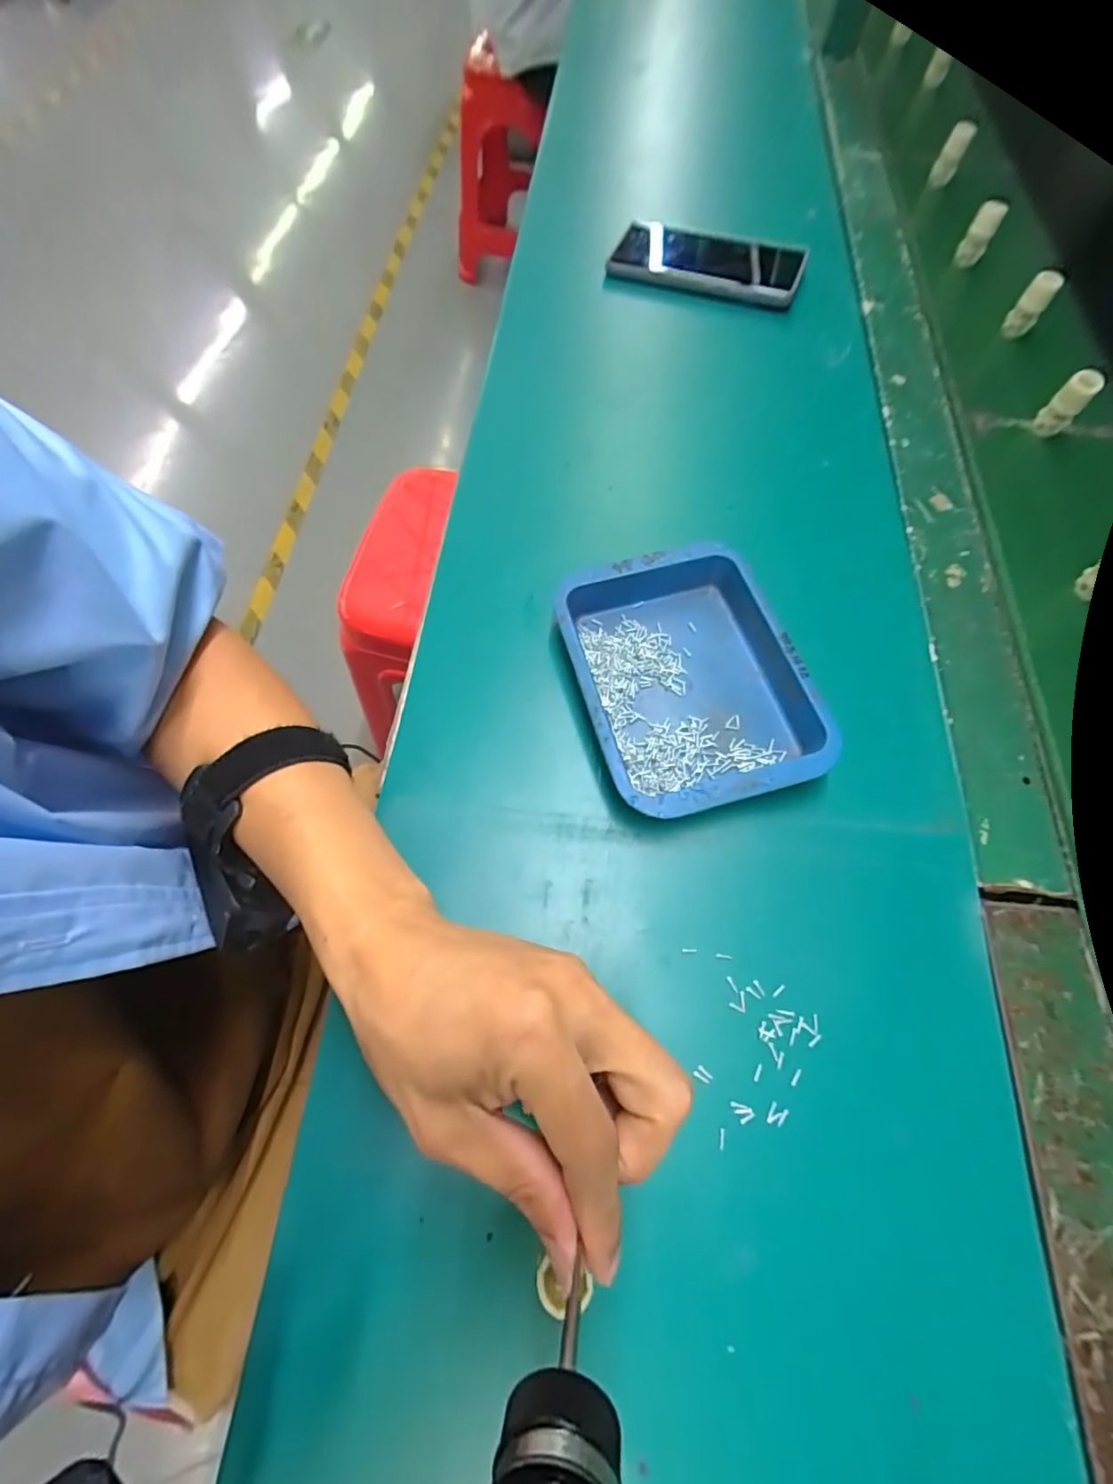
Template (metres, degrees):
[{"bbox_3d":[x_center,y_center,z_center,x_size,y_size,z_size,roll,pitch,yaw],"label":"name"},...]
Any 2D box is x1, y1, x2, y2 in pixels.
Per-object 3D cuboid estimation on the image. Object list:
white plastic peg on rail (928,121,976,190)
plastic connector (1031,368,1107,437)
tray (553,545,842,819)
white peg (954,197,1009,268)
[{"bbox_3d":[0.388,-0.578,0.569,0.022,0.052,0.019,27,69,10],"label":"white plastic peg on rail"},{"bbox_3d":[0.369,-0.244,0.416,0.016,0.043,0.021,-36,72,-15],"label":"plastic connector"},{"bbox_3d":[0.072,-0.036,0.323,0.119,0.031,0.154,-15,68,-8],"label":"tray"},{"bbox_3d":[0.368,-0.442,0.502,0.022,0.045,0.015,30,69,11],"label":"white peg"}]

